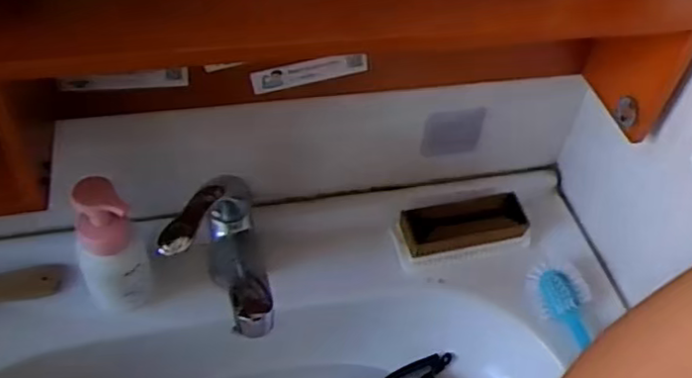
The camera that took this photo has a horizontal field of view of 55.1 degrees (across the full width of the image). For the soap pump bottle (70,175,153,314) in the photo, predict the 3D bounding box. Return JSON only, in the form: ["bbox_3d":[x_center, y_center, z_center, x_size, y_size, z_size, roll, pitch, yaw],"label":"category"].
[{"bbox_3d":[-0.235,0.056,0.653,0.057,0.167,0.055,-28,56,-27],"label":"soap pump bottle"}]

